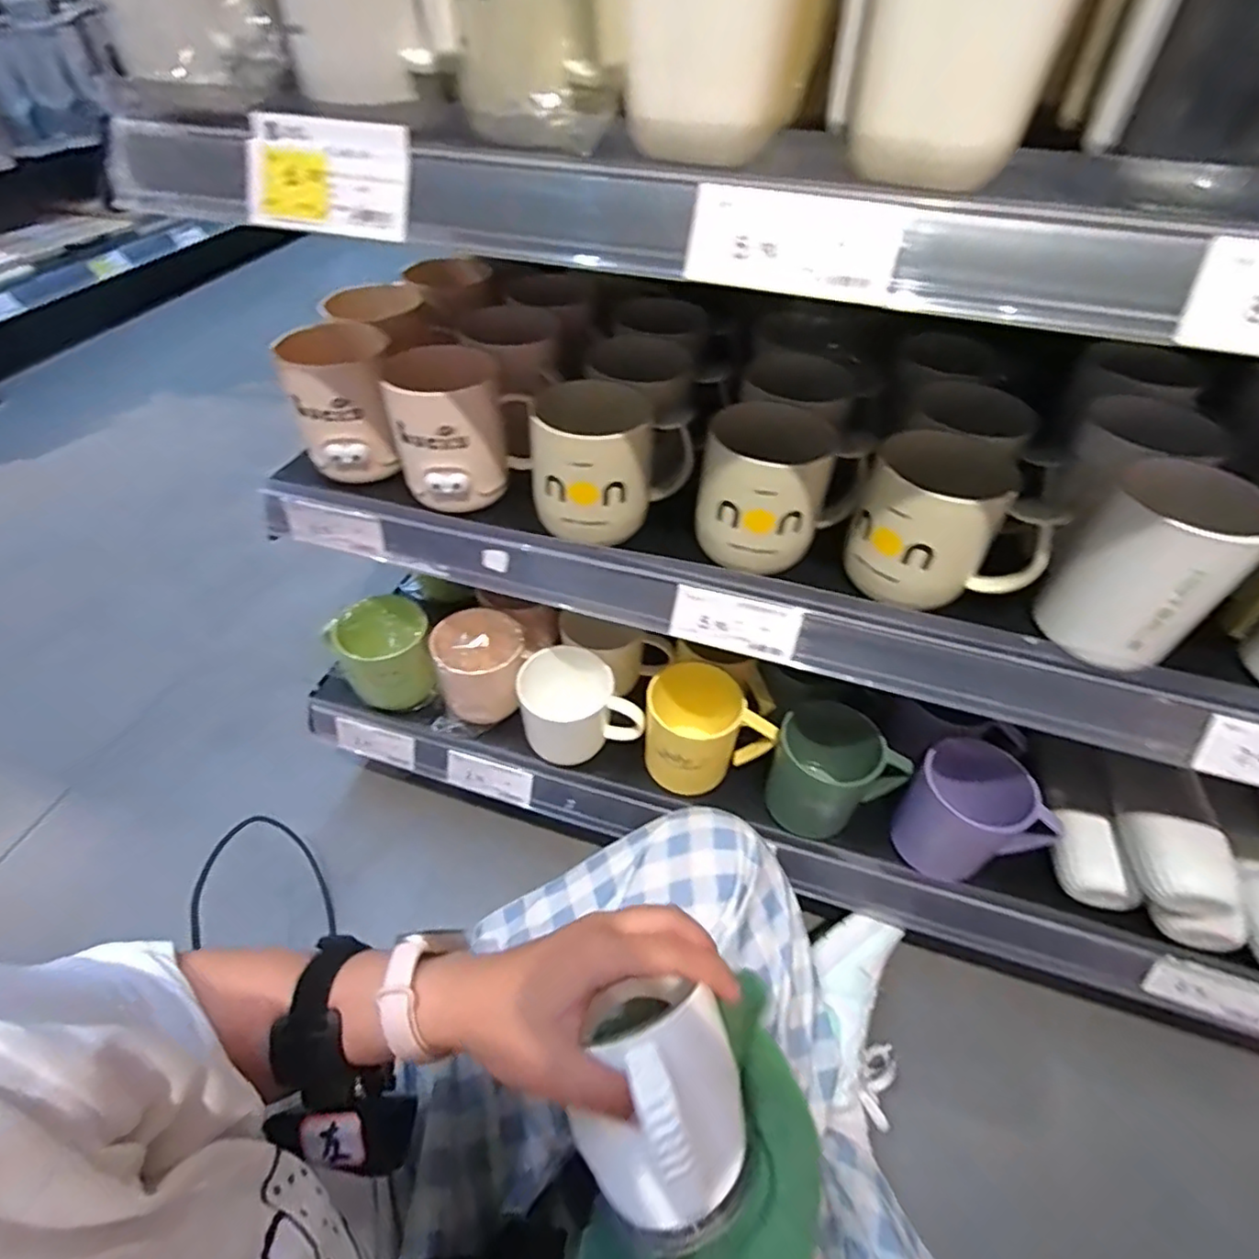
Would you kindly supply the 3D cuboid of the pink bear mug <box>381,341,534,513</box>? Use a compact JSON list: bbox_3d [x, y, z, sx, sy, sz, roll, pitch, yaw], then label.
[{"bbox_3d":[-0.131,-0.156,0.481,0.092,0.098,0.079,-17,51,-17],"label":"pink bear mug"}]

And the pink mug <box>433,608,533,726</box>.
[{"bbox_3d":[-0.144,0.039,0.620,0.079,0.101,0.076,-16,51,-16],"label":"pink mug"}]

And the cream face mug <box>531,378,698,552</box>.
[{"bbox_3d":[-0.017,-0.120,0.459,0.093,0.085,0.102,25,52,19],"label":"cream face mug"}]

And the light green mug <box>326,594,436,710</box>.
[{"bbox_3d":[-0.239,0.034,0.629,0.087,0.097,0.088,-21,52,-20],"label":"light green mug"}]

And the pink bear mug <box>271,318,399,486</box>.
[{"bbox_3d":[-0.227,-0.183,0.505,0.075,0.104,0.085,-15,50,-15],"label":"pink bear mug"}]

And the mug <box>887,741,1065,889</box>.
[{"bbox_3d":[0.276,0.153,0.518,0.082,0.098,0.095,-24,53,-22],"label":"mug"}]

